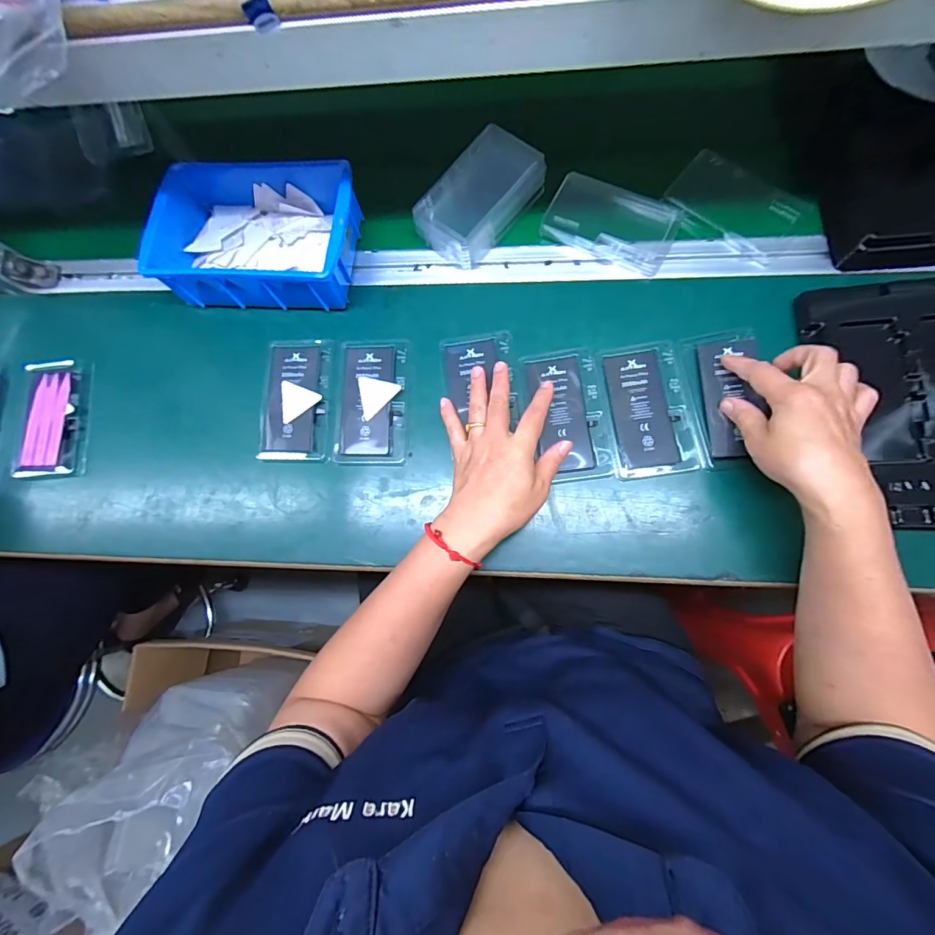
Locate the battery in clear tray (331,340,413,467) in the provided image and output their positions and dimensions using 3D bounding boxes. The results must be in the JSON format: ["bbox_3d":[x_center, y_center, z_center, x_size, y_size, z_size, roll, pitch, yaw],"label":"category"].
[{"bbox_3d":[-0.095,-0.066,0.443,0.074,0.008,0.127,2,79,6],"label":"battery in clear tray"}]

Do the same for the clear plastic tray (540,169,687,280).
[{"bbox_3d":[0.151,-0.258,0.462,0.129,0.021,0.080,26,82,10],"label":"clear plastic tray"}]

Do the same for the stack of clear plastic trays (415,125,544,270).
[{"bbox_3d":[0.012,-0.281,0.461,0.078,0.038,0.130,41,89,9],"label":"stack of clear plastic trays"}]

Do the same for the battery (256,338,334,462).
[{"bbox_3d":[-0.177,-0.070,0.454,0.073,0.006,0.127,2,79,6],"label":"battery"}]

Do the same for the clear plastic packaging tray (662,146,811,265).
[{"bbox_3d":[0.272,-0.269,0.454,0.124,0.019,0.074,38,84,11],"label":"clear plastic packaging tray"}]

